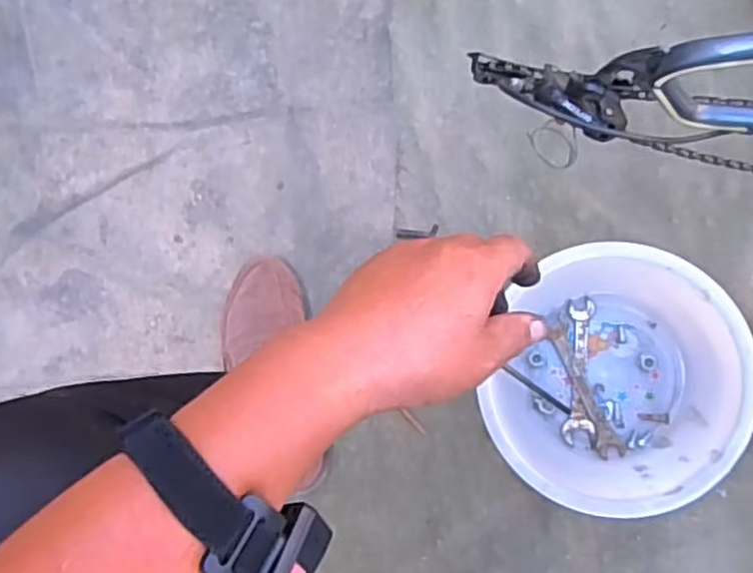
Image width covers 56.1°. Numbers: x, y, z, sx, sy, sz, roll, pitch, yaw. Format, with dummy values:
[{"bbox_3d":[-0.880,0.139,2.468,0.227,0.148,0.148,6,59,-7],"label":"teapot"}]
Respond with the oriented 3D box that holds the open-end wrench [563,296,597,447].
[{"bbox_3d":[0.214,0.089,0.734,0.031,0.012,0.149,2,86,8],"label":"open-end wrench"}]

